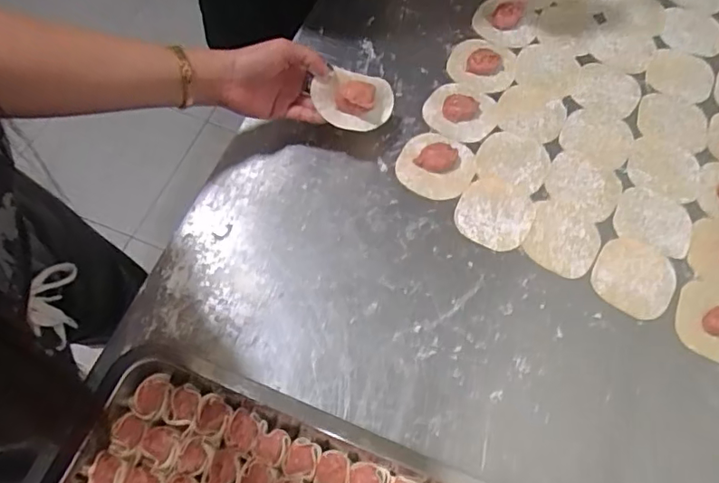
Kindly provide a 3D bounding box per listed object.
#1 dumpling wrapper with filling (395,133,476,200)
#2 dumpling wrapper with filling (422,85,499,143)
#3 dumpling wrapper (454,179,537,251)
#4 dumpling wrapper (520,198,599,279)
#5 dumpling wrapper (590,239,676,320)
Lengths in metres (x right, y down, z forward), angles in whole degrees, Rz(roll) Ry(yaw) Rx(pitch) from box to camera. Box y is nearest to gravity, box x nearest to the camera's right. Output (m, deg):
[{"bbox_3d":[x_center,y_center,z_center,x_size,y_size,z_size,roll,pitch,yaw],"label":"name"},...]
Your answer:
[{"bbox_3d":[0.085,-0.088,0.599,0.081,0.022,0.078,1,67,-3],"label":"dumpling wrapper with filling"},{"bbox_3d":[0.118,-0.152,0.641,0.083,0.008,0.079,1,67,-3],"label":"dumpling wrapper with filling"},{"bbox_3d":[0.143,-0.027,0.587,0.078,0.004,0.071,20,67,5],"label":"dumpling wrapper"},{"bbox_3d":[0.213,-0.001,0.582,0.073,0.007,0.078,28,63,11],"label":"dumpling wrapper"},{"bbox_3d":[0.282,0.035,0.566,0.080,0.004,0.084,1,67,-3],"label":"dumpling wrapper"}]

